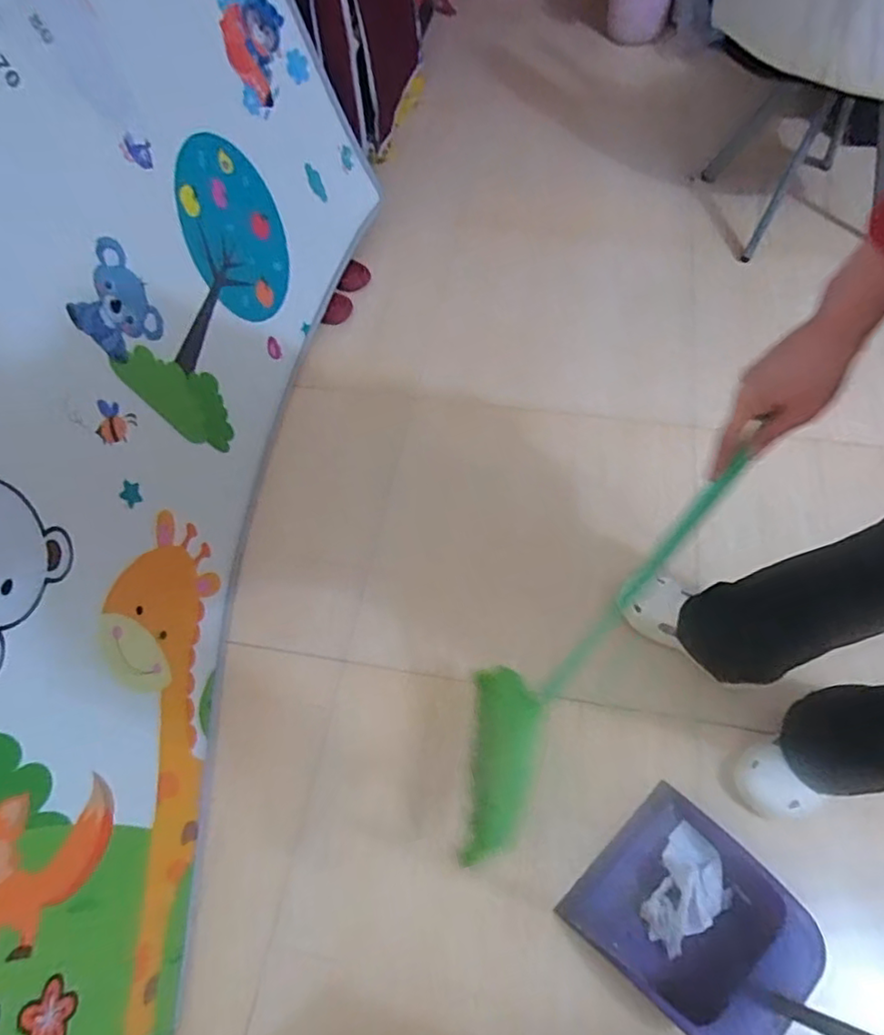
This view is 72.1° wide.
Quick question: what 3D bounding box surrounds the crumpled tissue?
[{"bbox_3d":[0.338,0.517,0.838,0.093,0.020,0.151,34,68,20],"label":"crumpled tissue"}]

